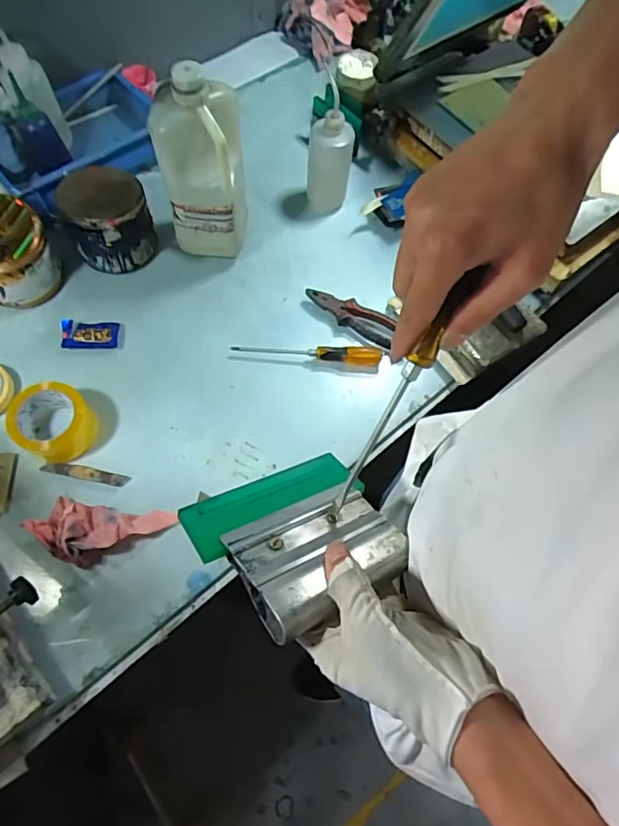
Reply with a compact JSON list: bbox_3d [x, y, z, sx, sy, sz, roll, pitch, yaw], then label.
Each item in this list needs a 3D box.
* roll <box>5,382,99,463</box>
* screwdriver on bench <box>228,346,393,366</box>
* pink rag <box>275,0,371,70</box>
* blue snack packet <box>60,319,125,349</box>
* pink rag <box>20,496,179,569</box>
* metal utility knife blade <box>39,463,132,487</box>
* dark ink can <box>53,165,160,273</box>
[{"bbox_3d":[-0.377,0.009,0.723,0.120,0.063,0.101,37,69,12],"label":"roll"},{"bbox_3d":[-0.001,-0.102,0.808,0.242,0.033,0.026,8,66,0],"label":"screwdriver on bench"},{"bbox_3d":[0.044,-0.915,1.150,0.214,0.078,0.180,-42,74,-19],"label":"pink rag"},{"bbox_3d":[-0.352,-0.130,0.810,0.094,0.016,0.052,0,66,-3],"label":"blue snack packet"},{"bbox_3d":[-0.281,0.161,0.670,0.188,0.053,0.086,7,66,0],"label":"pink rag"},{"bbox_3d":[-0.324,0.088,0.723,0.121,0.009,0.018,10,66,1],"label":"metal utility knife blade"},{"bbox_3d":[-0.333,-0.322,0.835,0.125,0.125,0.125,1,66,-3],"label":"dark ink can"}]

